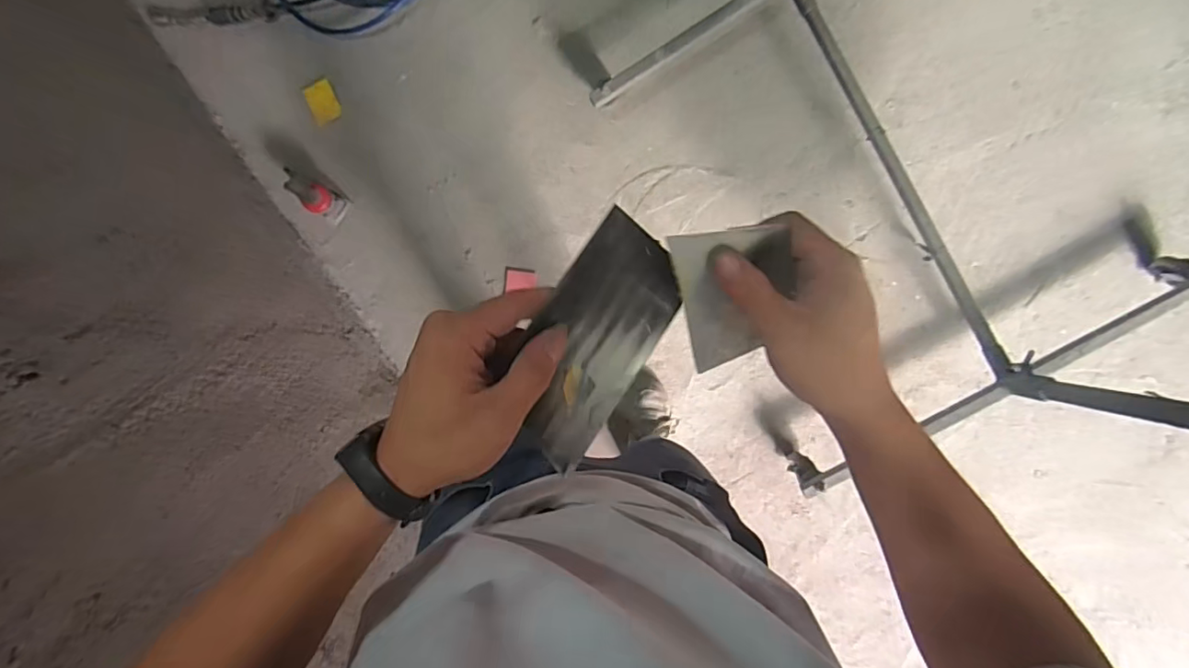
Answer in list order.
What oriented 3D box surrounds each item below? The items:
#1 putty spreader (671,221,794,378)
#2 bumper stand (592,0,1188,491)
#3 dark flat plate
[{"bbox_3d":[0.091,-0.026,0.345,0.074,0.006,0.109,-23,131,-3],"label":"putty spreader"},{"bbox_3d":[0.652,-0.320,0.999,0.895,0.609,1.084,-32,91,5],"label":"bumper stand"},{"bbox_3d":[0.000,0.004,0.322,0.071,0.004,0.138,37,82,-22],"label":"dark flat plate"}]

